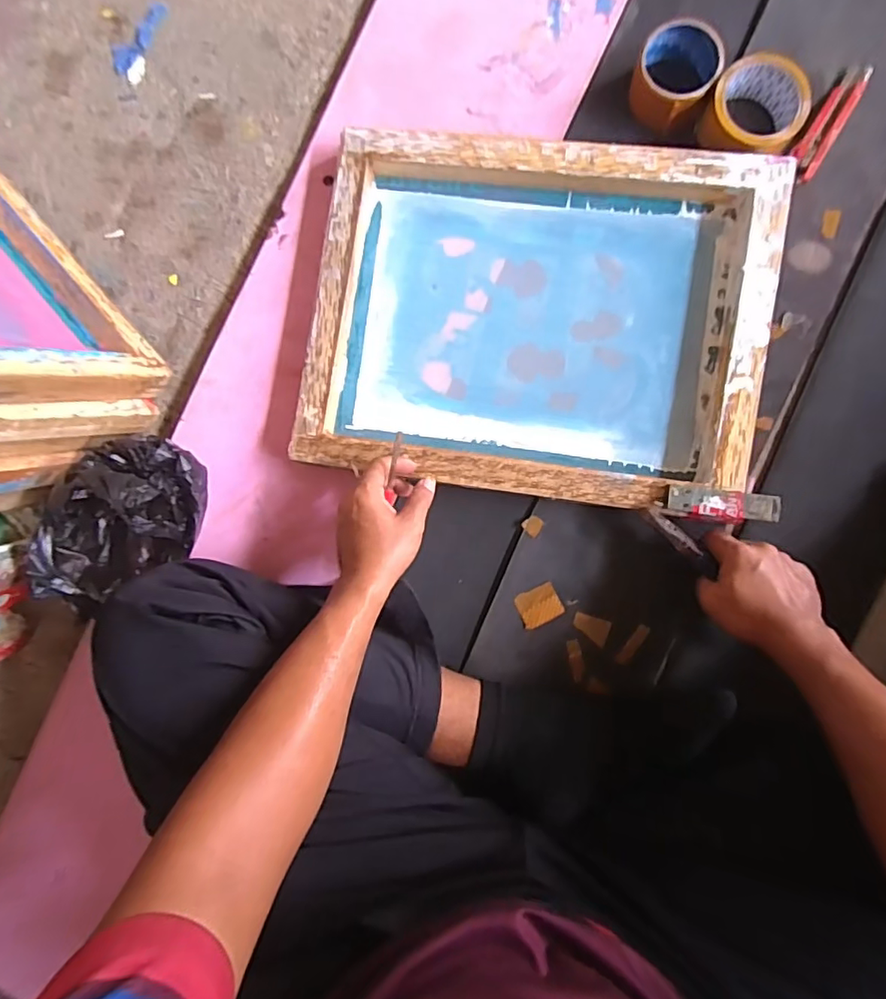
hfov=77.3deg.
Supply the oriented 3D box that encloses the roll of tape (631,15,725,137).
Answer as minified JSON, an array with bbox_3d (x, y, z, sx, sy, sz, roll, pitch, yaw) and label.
[{"bbox_3d":[0.247,-0.451,0.595,0.082,0.048,0.082,0,89,6],"label":"roll of tape"}]

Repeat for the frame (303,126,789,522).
[{"bbox_3d":[0.095,-0.192,0.595,0.464,0.048,0.363,8,90,6],"label":"frame"}]

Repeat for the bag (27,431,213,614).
[{"bbox_3d":[-0.353,0.020,0.610,0.171,0.118,0.152,-23,87,5],"label":"bag"}]

